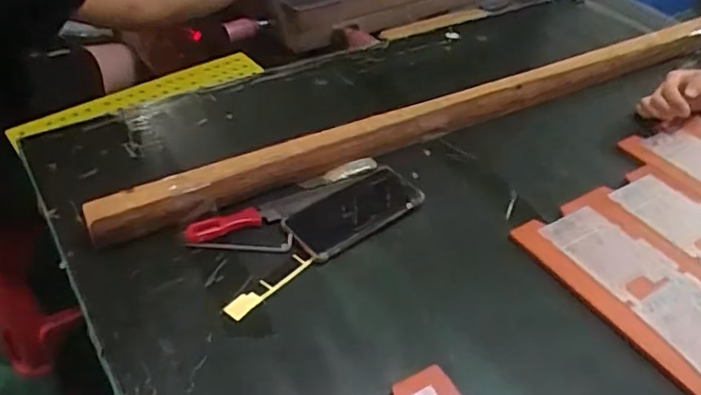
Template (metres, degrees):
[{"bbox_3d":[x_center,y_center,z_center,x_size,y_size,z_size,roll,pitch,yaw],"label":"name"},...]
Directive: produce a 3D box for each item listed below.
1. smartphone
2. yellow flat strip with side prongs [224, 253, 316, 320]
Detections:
[{"bbox_3d":[0.005,0.012,0.705,0.166,0.016,0.077,-26,48,-30],"label":"smartphone"},{"bbox_3d":[-0.085,0.090,0.622,0.020,0.007,0.105,32,48,30],"label":"yellow flat strip with side prongs"}]

